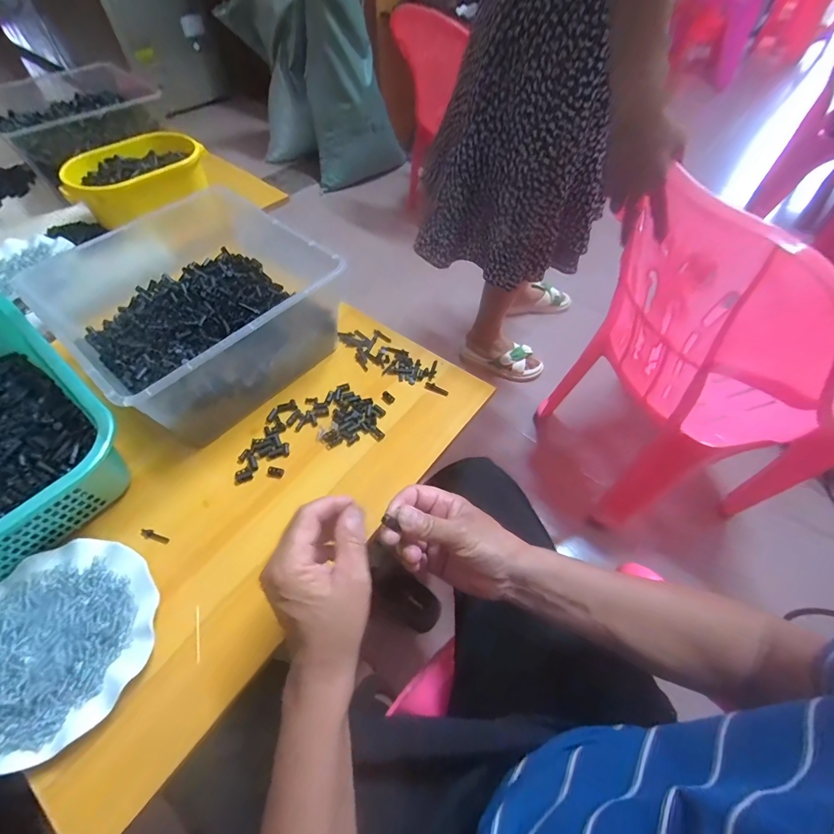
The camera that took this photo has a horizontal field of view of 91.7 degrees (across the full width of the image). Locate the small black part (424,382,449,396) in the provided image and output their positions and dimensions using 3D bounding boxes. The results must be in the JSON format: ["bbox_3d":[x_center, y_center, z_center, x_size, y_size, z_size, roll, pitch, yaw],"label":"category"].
[{"bbox_3d":[0.027,-0.040,0.570,0.035,0.004,0.012,23,58,15],"label":"small black part"}]

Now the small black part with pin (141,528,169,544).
[{"bbox_3d":[-0.295,0.134,0.455,0.037,0.004,0.010,19,57,12],"label":"small black part with pin"}]

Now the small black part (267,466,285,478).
[{"bbox_3d":[-0.175,0.068,0.500,0.019,0.006,0.012,8,56,5],"label":"small black part"}]

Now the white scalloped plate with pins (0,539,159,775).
[{"bbox_3d":[-0.346,0.210,0.381,0.176,0.020,0.179,0,55,0],"label":"white scalloped plate with pins"}]

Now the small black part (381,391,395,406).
[{"bbox_3d":[-0.041,-0.027,0.561,0.020,0.004,0.014,38,63,23],"label":"small black part"}]

